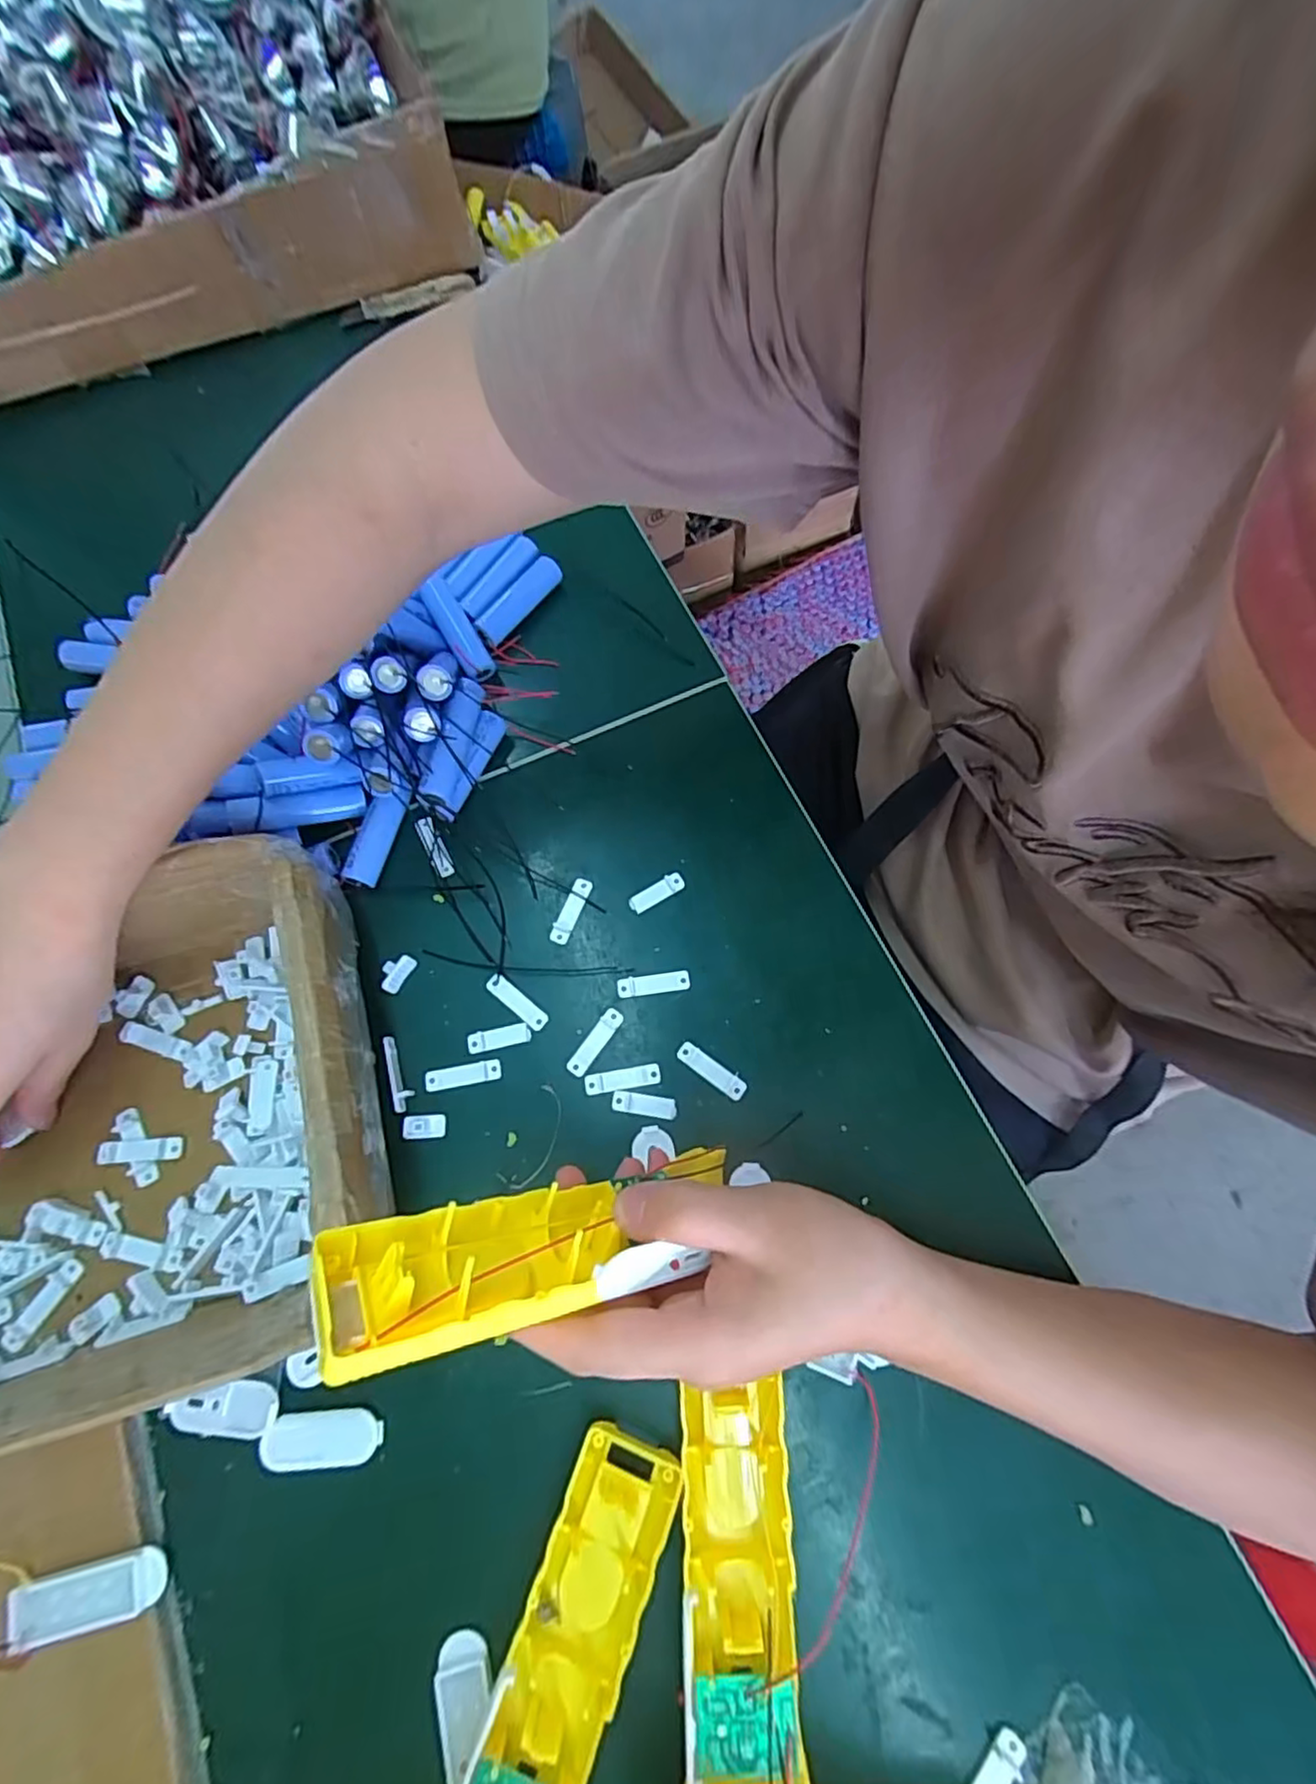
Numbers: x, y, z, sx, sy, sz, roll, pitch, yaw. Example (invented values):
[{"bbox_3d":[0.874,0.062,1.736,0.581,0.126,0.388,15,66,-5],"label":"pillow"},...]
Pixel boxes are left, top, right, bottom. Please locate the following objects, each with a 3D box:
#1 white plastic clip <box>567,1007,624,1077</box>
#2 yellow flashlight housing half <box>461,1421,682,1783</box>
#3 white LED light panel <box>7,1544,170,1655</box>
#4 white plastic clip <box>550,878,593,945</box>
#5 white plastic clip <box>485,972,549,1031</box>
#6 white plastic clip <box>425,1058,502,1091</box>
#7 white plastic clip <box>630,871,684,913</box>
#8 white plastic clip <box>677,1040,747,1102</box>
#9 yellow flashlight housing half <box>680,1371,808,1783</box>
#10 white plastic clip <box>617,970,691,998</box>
[{"bbox_3d":[-0.031,0.075,0.334,0.010,0.004,0.038,36,72,10],"label":"white plastic clip"},{"bbox_3d":[-0.038,0.293,0.245,0.043,0.022,0.158,22,70,5],"label":"yellow flashlight housing half"},{"bbox_3d":[-0.225,0.276,0.261,0.058,0.006,0.021,-12,71,-7],"label":"white LED light panel"},{"bbox_3d":[-0.046,0.009,0.354,0.010,0.004,0.038,22,70,5],"label":"white plastic clip"},{"bbox_3d":[-0.072,0.055,0.340,0.037,0.004,0.011,40,73,11],"label":"white plastic clip"},{"bbox_3d":[-0.096,0.090,0.329,0.037,0.004,0.011,-9,70,-6],"label":"white plastic clip"},{"bbox_3d":[0.000,0.000,0.356,0.032,0.004,0.011,-30,74,-13],"label":"white plastic clip"},{"bbox_3d":[0.027,0.087,0.328,0.038,0.004,0.011,36,72,10],"label":"white plastic clip"},{"bbox_3d":[0.029,0.283,0.247,0.061,0.048,0.158,5,57,-1],"label":"yellow flashlight housing half"},{"bbox_3d":[-0.002,0.047,0.341,0.037,0.004,0.010,-6,70,-5],"label":"white plastic clip"}]

